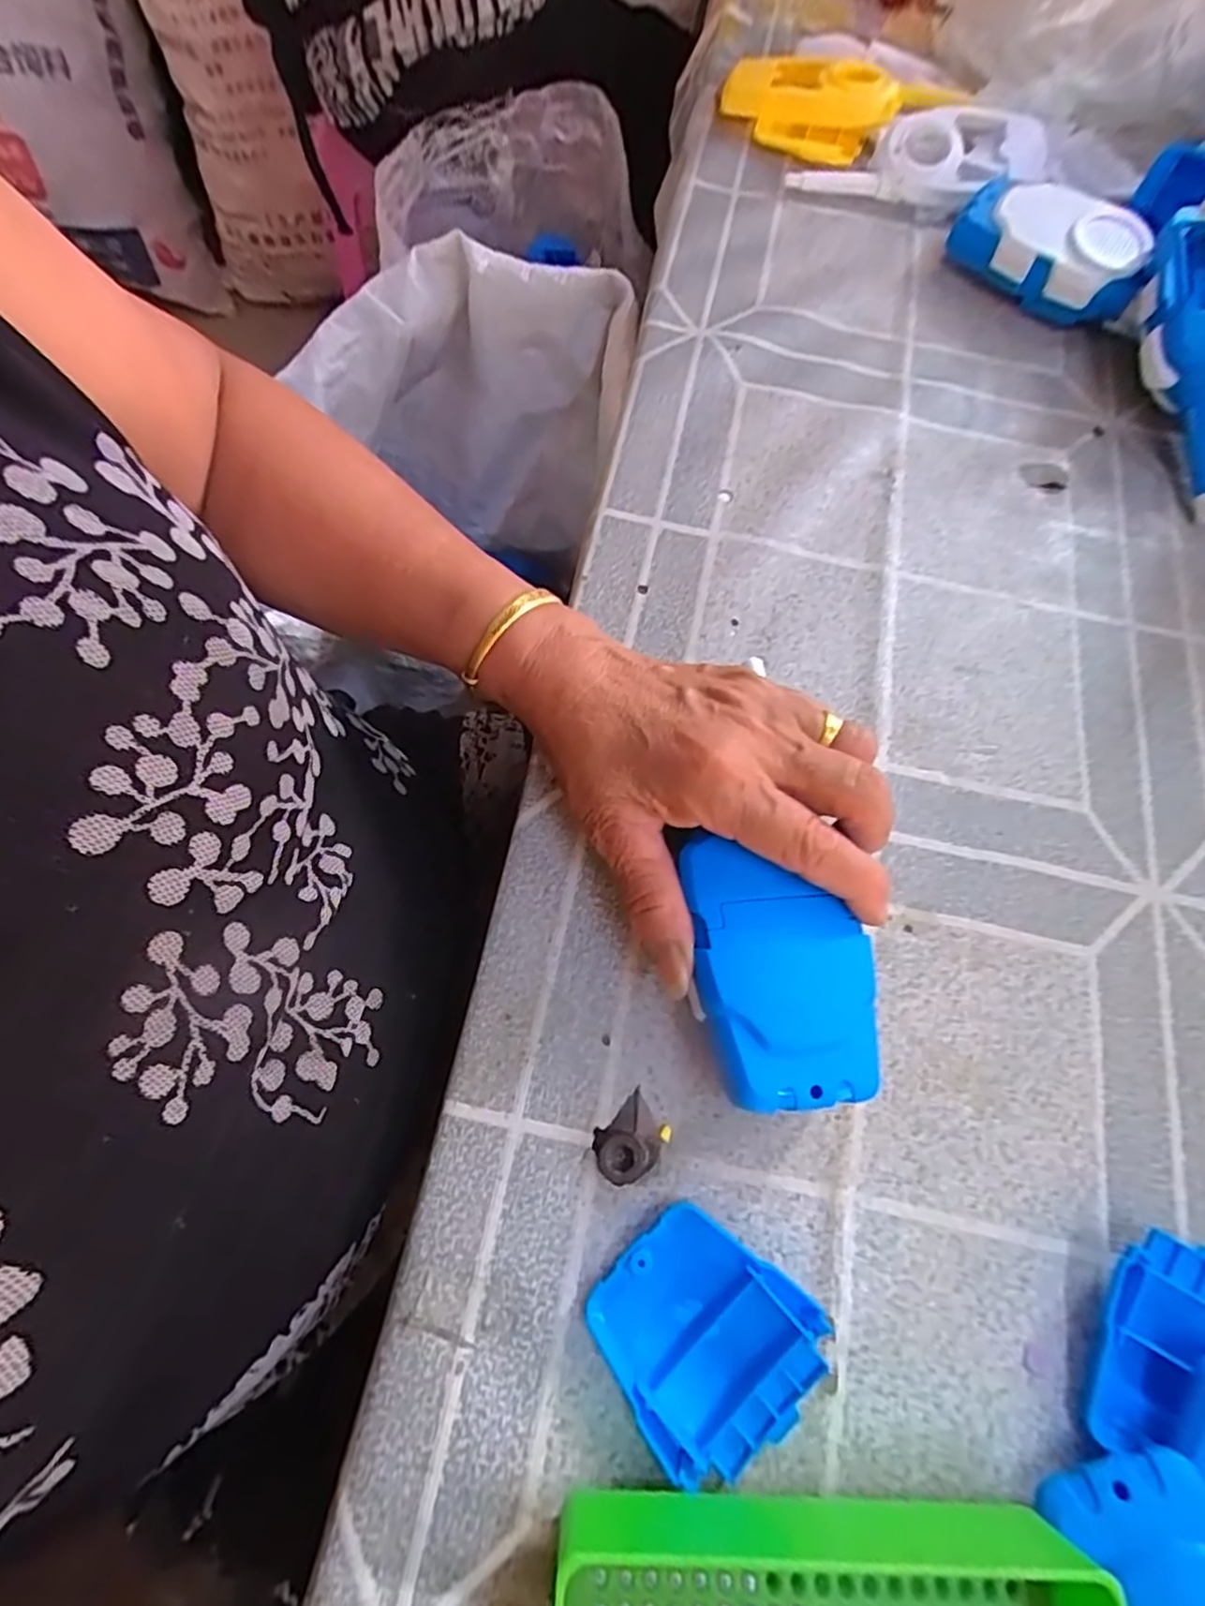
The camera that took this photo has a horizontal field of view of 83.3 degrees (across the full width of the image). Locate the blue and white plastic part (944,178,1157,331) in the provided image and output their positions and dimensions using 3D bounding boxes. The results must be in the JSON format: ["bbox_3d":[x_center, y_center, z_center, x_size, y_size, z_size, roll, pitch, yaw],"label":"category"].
[{"bbox_3d":[0.237,-0.296,0.364,0.102,0.045,0.049,30,72,9],"label":"blue and white plastic part"}]

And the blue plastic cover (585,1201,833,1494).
[{"bbox_3d":[0.032,0.165,0.210,0.059,0.011,0.066,-40,76,-14],"label":"blue plastic cover"}]

